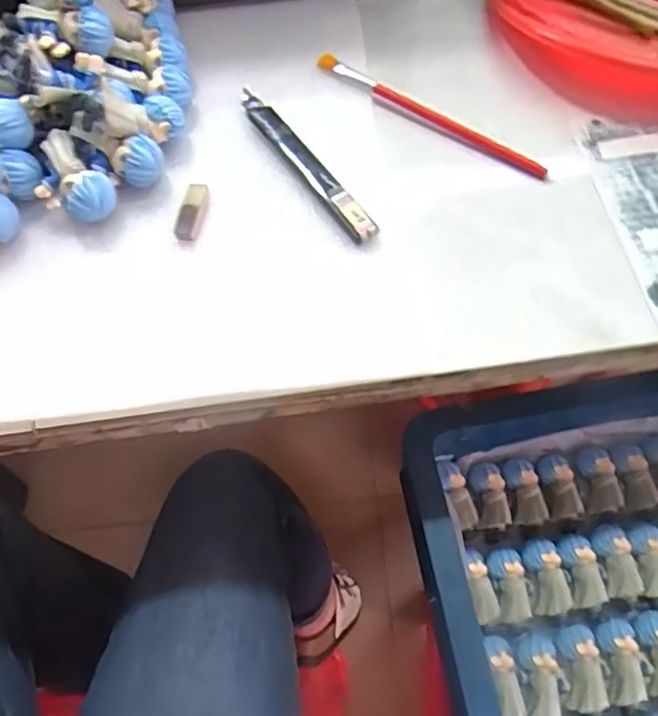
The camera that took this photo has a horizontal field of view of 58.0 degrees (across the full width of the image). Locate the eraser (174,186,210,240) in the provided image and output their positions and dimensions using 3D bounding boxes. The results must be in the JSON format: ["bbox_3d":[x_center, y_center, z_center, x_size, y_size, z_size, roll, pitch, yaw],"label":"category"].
[{"bbox_3d":[-0.076,-0.083,0.335,0.013,0.008,0.037,5,63,5],"label":"eraser"}]

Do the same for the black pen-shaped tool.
[{"bbox_3d":[-0.017,-0.118,0.349,0.014,0.011,0.135,-31,65,-12],"label":"black pen-shaped tool"}]

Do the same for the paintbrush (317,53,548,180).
[{"bbox_3d":[0.059,-0.153,0.370,0.164,0.009,0.015,36,70,19],"label":"paintbrush"}]

